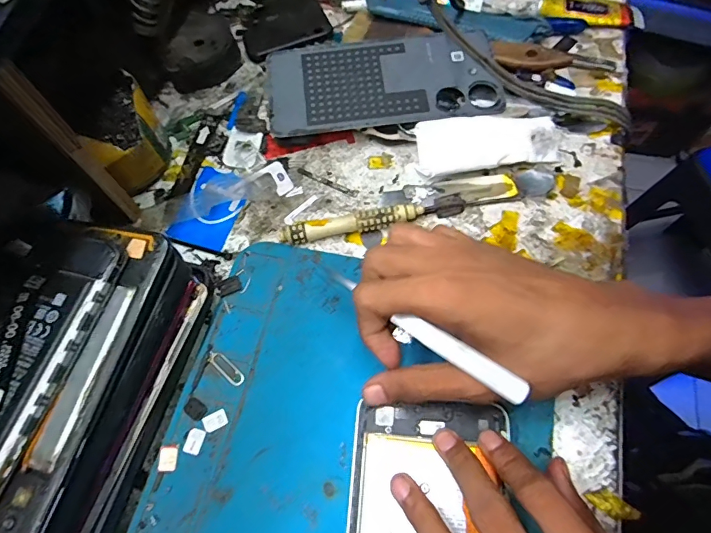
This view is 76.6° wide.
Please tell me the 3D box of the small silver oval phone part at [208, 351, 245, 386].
[{"bbox_3d":[-0.075,0.058,0.260,0.027,0.004,0.008,39,71,15],"label":"small silver oval phone part"}]

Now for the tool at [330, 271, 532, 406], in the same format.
[{"bbox_3d":[0.030,0.030,0.239,0.009,0.011,0.133,-44,46,-16],"label":"tool"}]

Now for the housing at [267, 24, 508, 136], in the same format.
[{"bbox_3d":[0.019,-0.138,0.327,0.163,0.009,0.088,-4,70,1],"label":"housing"}]

